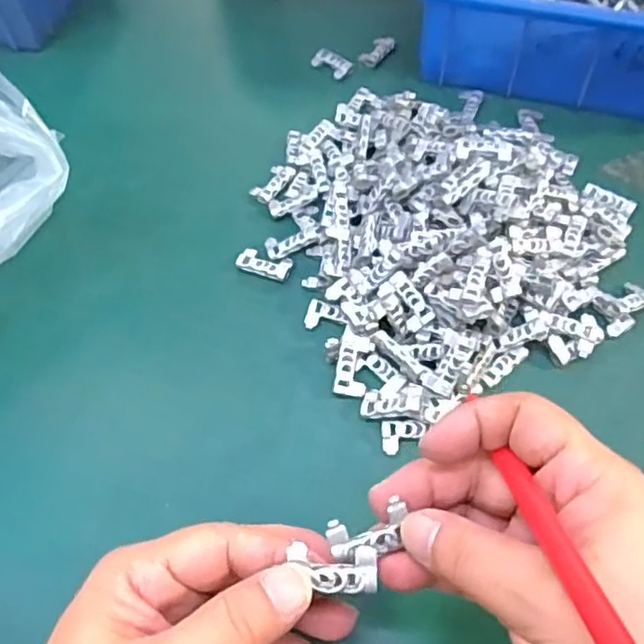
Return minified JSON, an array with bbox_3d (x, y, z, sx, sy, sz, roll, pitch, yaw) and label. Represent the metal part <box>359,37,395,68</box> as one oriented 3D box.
[{"bbox_3d":[0.040,-0.198,0.471,0.013,0.009,0.032,33,63,21],"label":"metal part"}]

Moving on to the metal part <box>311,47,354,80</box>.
[{"bbox_3d":[0.008,-0.188,0.467,0.033,0.010,0.017,36,65,23],"label":"metal part"}]

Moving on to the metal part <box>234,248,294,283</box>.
[{"bbox_3d":[-0.032,-0.033,0.366,0.030,0.005,0.015,17,59,13],"label":"metal part"}]

